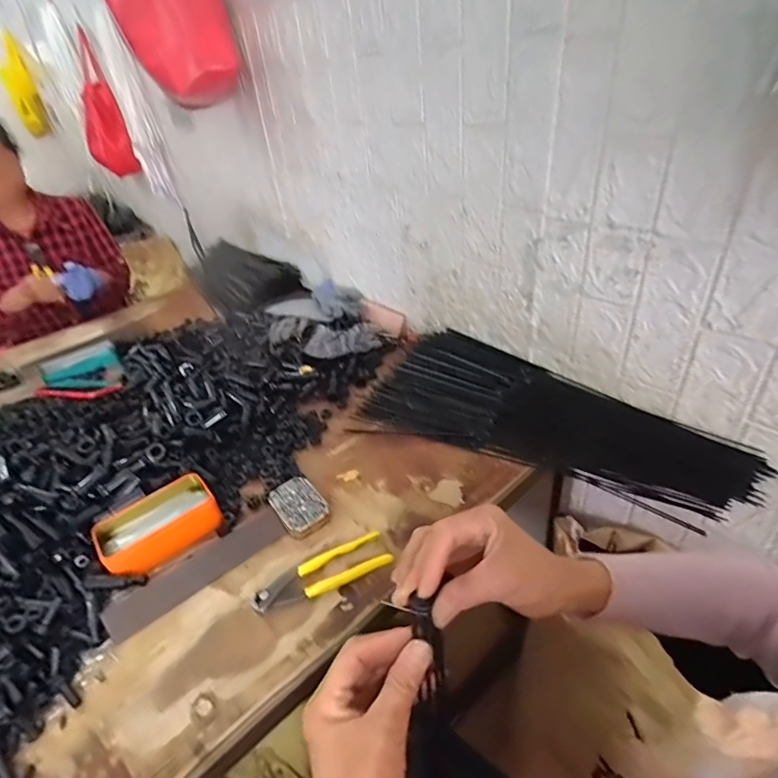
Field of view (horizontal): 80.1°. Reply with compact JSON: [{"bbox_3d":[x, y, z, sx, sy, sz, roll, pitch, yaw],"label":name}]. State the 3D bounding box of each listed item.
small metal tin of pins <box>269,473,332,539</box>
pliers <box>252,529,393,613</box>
[{"bbox_3d":[-0.122,0.159,0.633,0.061,0.017,0.087,-28,42,-26],"label":"small metal tin of pins"},{"bbox_3d":[-0.081,0.222,0.558,0.164,0.013,0.048,-18,39,-14],"label":"pliers"}]

